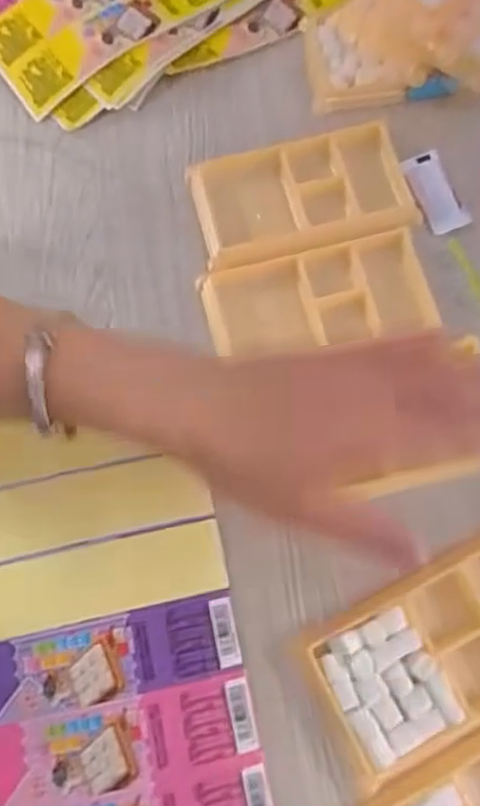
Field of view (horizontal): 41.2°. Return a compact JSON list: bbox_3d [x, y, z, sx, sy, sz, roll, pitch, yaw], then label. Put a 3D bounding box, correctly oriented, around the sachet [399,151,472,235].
[{"bbox_3d":[0.123,-0.134,0.406,0.025,0.006,0.056,-17,72,-4],"label":"sachet"}]

